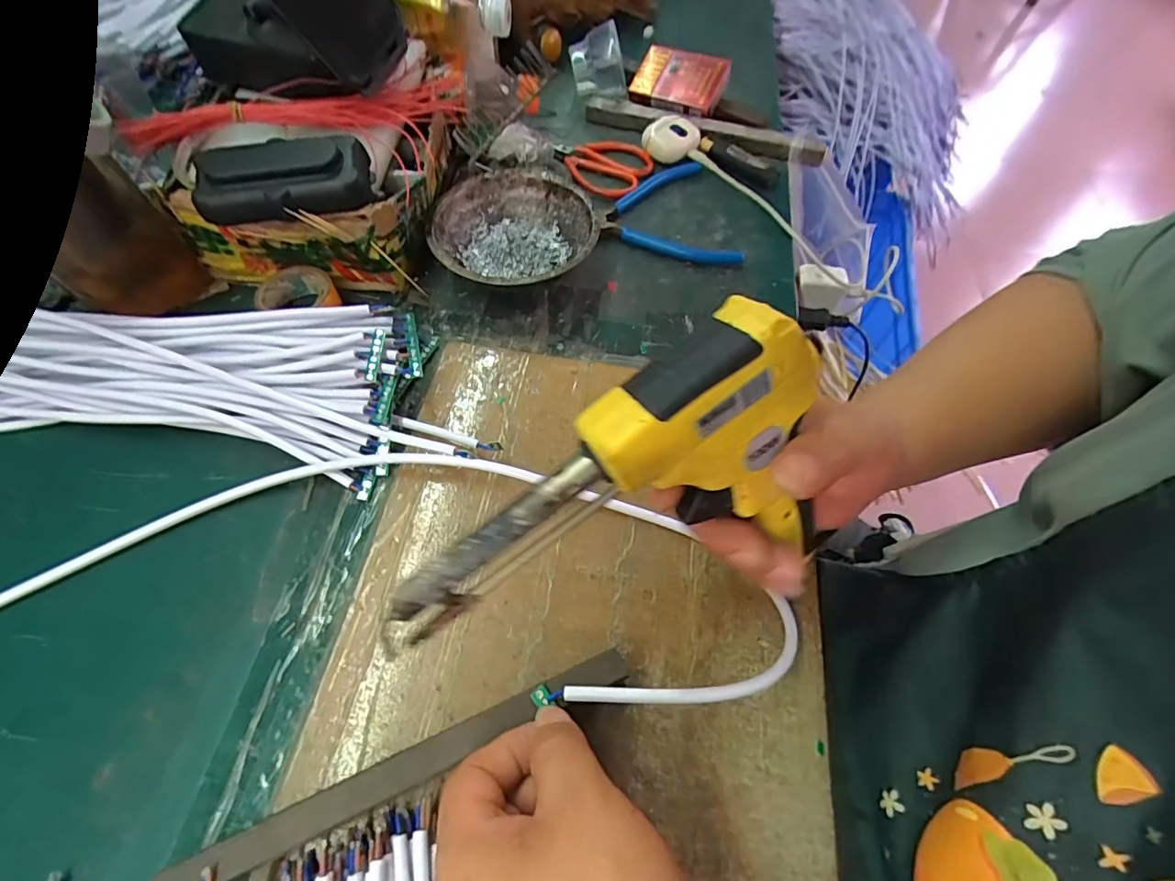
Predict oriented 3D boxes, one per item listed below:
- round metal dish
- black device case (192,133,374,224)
[{"bbox_3d":[-0.056,-0.156,0.410,0.119,0.041,0.124,1,61,-2],"label":"round metal dish"},{"bbox_3d":[-0.199,-0.171,0.342,0.103,0.027,0.044,-6,60,-6],"label":"black device case"}]

